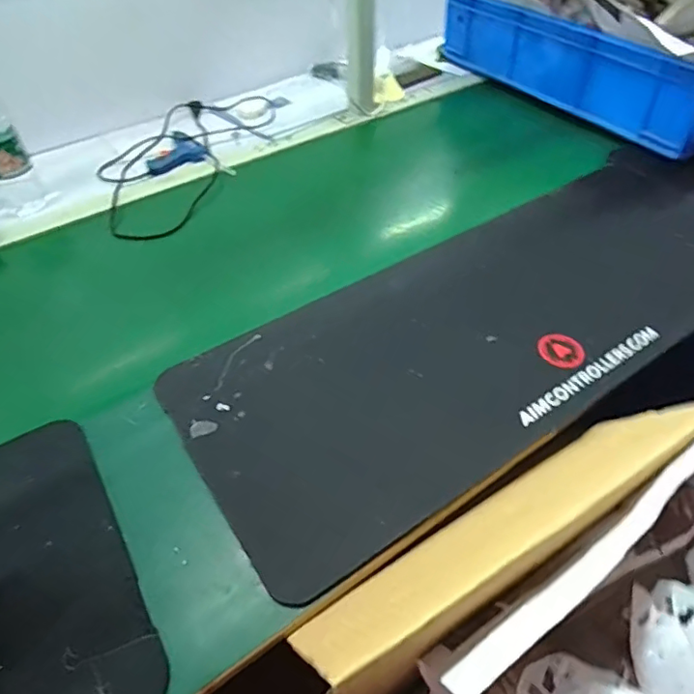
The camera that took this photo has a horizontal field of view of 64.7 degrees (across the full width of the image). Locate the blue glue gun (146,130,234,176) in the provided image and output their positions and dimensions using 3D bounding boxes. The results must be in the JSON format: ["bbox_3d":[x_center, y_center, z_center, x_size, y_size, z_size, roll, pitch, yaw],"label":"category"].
[{"bbox_3d":[-0.296,-0.334,0.976,0.121,0.025,0.185,-29,51,-19],"label":"blue glue gun"}]

